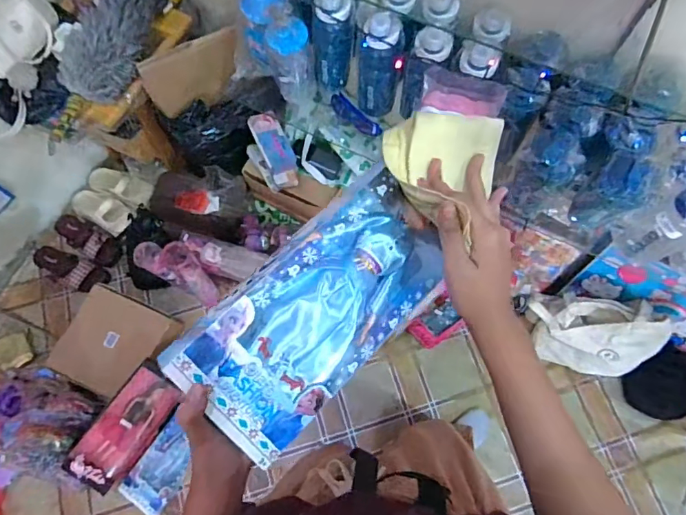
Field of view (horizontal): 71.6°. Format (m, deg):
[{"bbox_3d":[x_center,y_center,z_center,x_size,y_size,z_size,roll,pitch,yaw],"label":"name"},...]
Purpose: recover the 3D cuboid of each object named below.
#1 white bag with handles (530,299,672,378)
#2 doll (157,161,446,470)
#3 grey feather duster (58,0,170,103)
[{"bbox_3d":[0.654,0.212,1.264,0.284,0.240,0.174,4,70,3],"label":"white bag with handles"},{"bbox_3d":[-0.012,0.038,0.426,0.269,0.044,0.129,-47,108,-23],"label":"doll"},{"bbox_3d":[-0.516,-0.541,1.078,0.140,0.100,0.386,14,71,6],"label":"grey feather duster"}]

